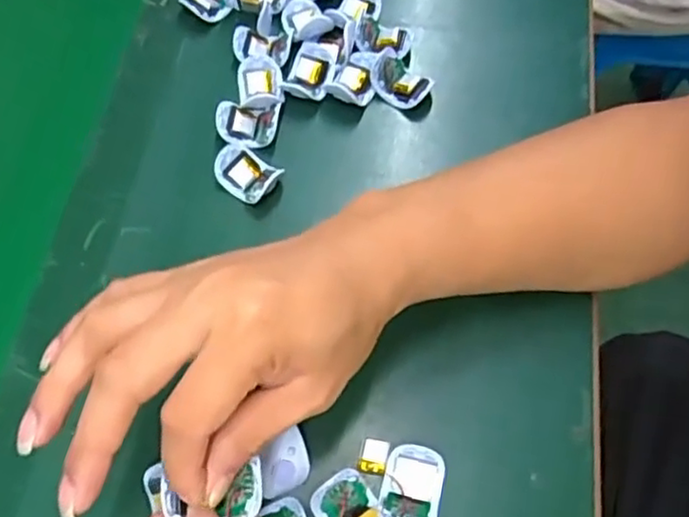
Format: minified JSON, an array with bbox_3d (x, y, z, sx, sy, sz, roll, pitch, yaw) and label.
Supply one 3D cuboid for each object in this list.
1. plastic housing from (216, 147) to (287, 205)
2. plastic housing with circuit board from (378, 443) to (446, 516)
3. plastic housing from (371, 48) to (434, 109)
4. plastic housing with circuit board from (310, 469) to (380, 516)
[{"bbox_3d":[-0.062,-0.056,0.429,0.040,0.015,0.032,32,69,15],"label":"plastic housing"},{"bbox_3d":[0.036,0.117,0.341,0.030,0.014,0.042,13,65,7],"label":"plastic housing with circuit board"},{"bbox_3d":[0.040,-0.124,0.464,0.040,0.022,0.030,34,69,15],"label":"plastic housing"},{"bbox_3d":[0.006,0.130,0.335,0.030,0.012,0.041,-36,69,-16],"label":"plastic housing with circuit board"}]

